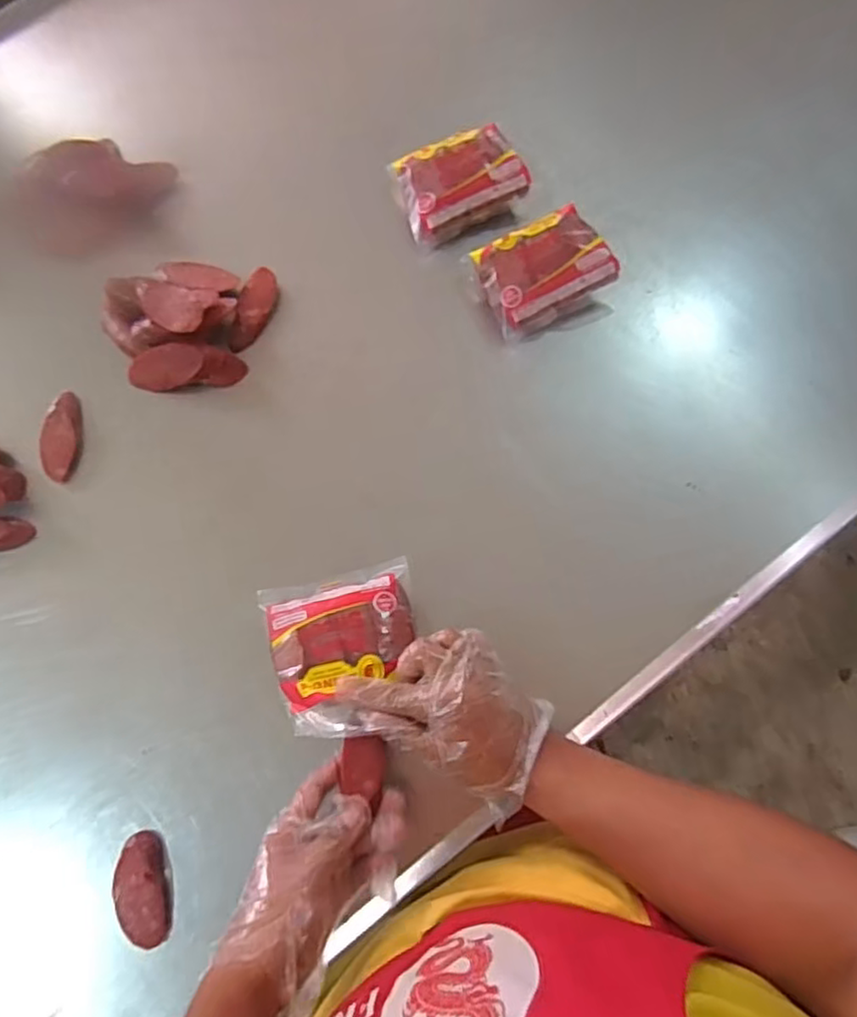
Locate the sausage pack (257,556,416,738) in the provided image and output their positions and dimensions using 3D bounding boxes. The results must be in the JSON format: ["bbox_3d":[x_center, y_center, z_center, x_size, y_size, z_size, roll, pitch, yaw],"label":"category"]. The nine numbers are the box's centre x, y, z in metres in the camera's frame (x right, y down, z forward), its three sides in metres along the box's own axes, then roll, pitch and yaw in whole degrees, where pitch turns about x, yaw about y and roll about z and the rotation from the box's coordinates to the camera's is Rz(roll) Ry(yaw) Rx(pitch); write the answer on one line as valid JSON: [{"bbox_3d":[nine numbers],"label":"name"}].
[{"bbox_3d":[-0.078,0.125,0.605,0.136,0.032,0.139,-13,60,-3],"label":"sausage pack"}]

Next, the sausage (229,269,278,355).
[{"bbox_3d":[-0.186,-0.213,0.706,0.031,0.022,0.094,13,78,4],"label":"sausage"}]

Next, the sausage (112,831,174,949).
[{"bbox_3d":[-0.256,0.342,0.588,0.046,0.017,0.090,-14,78,-1],"label":"sausage"}]

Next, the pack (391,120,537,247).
[{"bbox_3d":[0.033,-0.354,0.713,0.133,0.057,0.101,-22,78,-3],"label":"pack"}]

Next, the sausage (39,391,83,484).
[{"bbox_3d":[-0.380,-0.075,0.681,0.040,0.005,0.095,-2,78,1],"label":"sausage"}]

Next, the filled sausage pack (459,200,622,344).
[{"bbox_3d":[0.118,-0.245,0.683,0.128,0.060,0.110,-21,78,-3],"label":"filled sausage pack"}]

